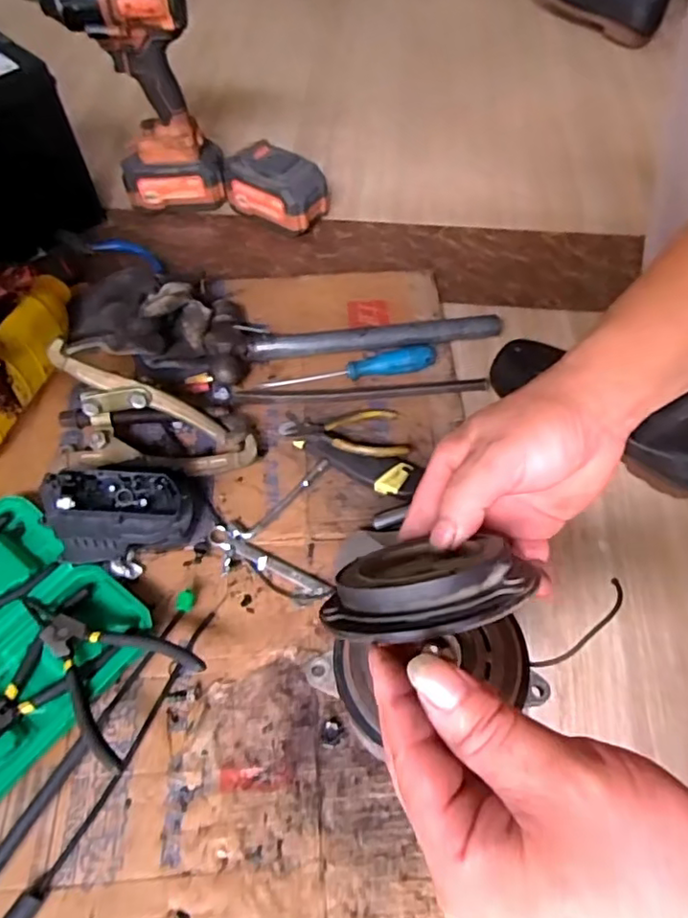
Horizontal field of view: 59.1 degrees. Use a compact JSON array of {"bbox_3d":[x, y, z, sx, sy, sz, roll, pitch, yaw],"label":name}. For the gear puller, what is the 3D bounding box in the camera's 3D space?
[{"bbox_3d":[-0.189,-0.020,0.585,0.204,0.103,0.074,19,58,-4],"label":"gear puller"}]

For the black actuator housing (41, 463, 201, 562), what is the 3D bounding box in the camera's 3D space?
[{"bbox_3d":[-0.200,0.049,0.539,0.127,0.071,0.079,-4,58,-2],"label":"black actuator housing"}]

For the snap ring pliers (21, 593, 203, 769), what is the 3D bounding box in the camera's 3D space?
[{"bbox_3d":[-0.202,0.161,0.479,0.164,0.020,0.094,25,66,20],"label":"snap ring pliers"}]

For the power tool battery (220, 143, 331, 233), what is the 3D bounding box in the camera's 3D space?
[{"bbox_3d":[-0.093,-0.364,0.815,0.134,0.081,0.074,29,61,17],"label":"power tool battery"}]

